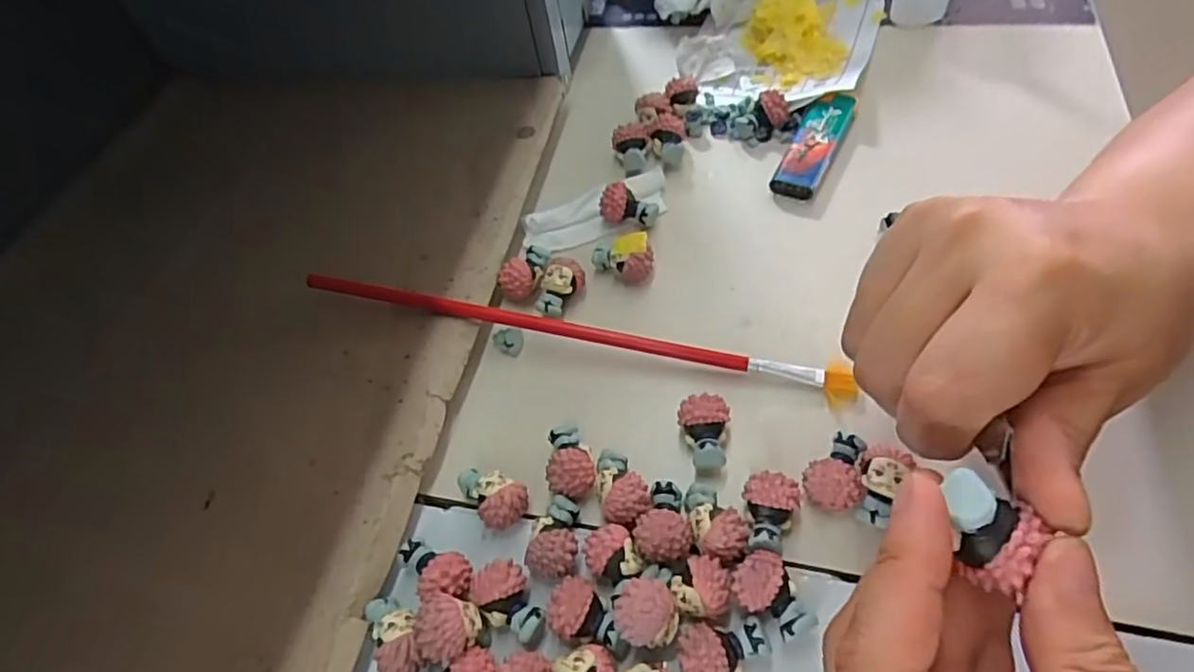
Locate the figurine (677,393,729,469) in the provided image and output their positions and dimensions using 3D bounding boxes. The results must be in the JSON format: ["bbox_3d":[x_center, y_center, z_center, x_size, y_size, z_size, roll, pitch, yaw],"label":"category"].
[{"bbox_3d":[0.041,0.039,0.257,0.019,0.017,0.029,3,56,7],"label":"figurine"}]

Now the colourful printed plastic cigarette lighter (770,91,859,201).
[{"bbox_3d":[0.114,-0.101,0.345,0.025,0.011,0.074,22,61,19],"label":"colourful printed plastic cigarette lighter"}]

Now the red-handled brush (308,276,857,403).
[{"bbox_3d":[-0.015,-0.004,0.291,0.246,0.010,0.013,11,58,12],"label":"red-handled brush"}]

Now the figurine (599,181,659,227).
[{"bbox_3d":[0.016,-0.066,0.333,0.029,0.019,0.013,9,57,11],"label":"figurine"}]

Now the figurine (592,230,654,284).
[{"bbox_3d":[0.012,-0.036,0.311,0.029,0.021,0.016,-1,56,4],"label":"figurine"}]

